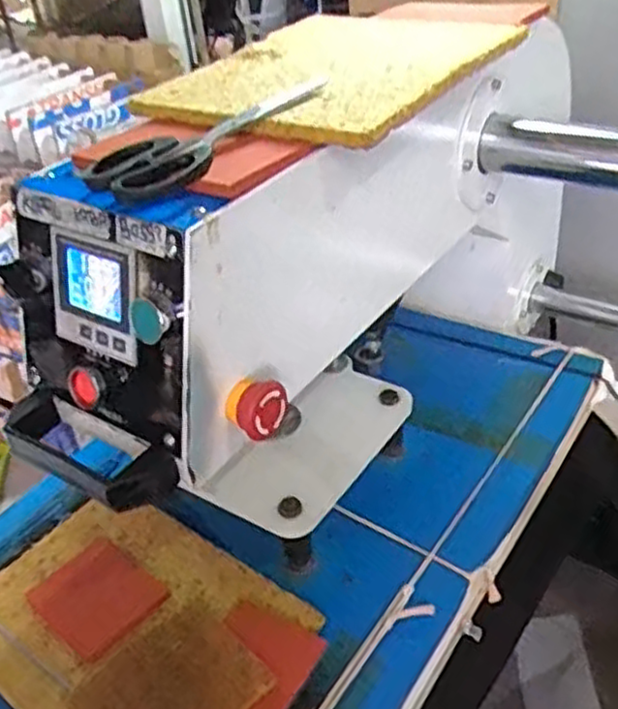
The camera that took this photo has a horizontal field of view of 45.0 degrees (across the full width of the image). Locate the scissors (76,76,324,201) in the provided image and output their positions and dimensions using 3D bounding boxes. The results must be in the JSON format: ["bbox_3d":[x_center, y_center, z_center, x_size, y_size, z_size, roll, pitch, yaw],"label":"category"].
[{"bbox_3d":[-0.064,-0.146,0.483,0.079,0.013,0.190,17,41,29],"label":"scissors"}]

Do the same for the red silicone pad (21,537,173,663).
[{"bbox_3d":[-0.171,0.195,0.602,0.098,0.011,0.078,26,47,37],"label":"red silicone pad"}]

